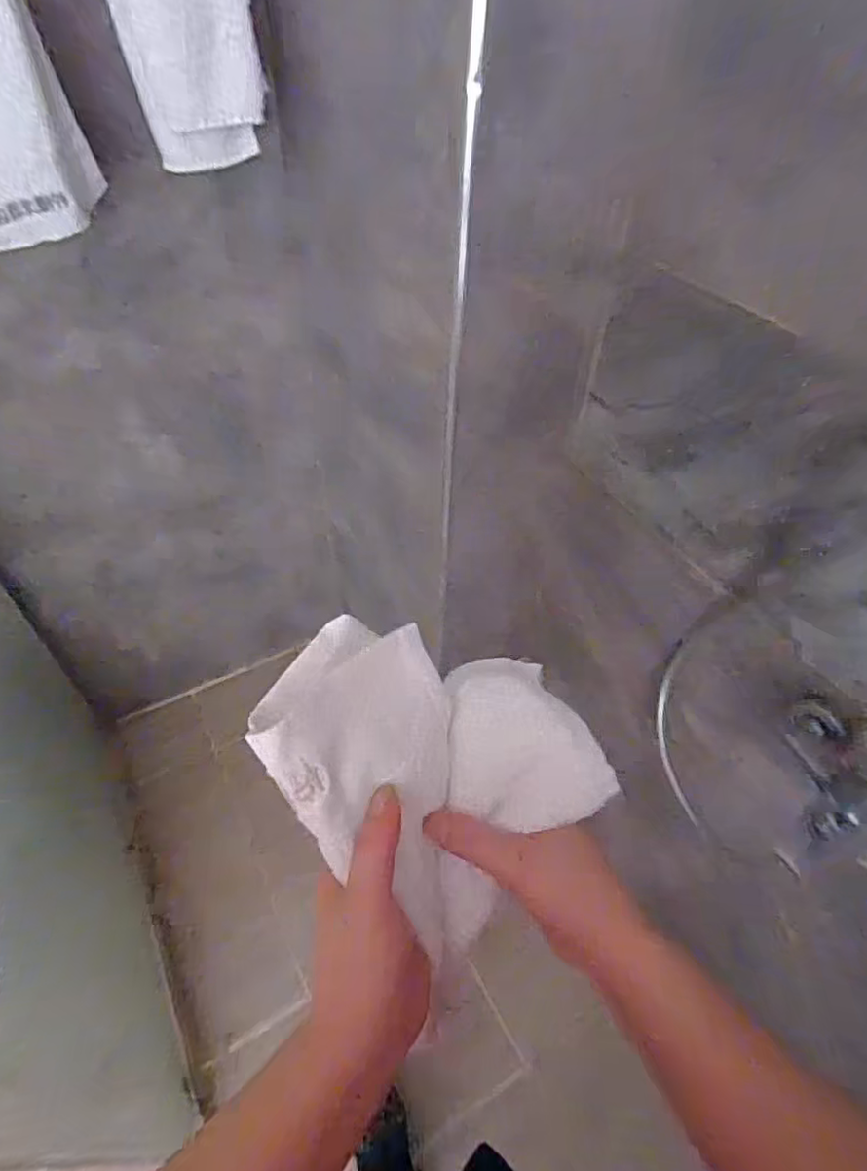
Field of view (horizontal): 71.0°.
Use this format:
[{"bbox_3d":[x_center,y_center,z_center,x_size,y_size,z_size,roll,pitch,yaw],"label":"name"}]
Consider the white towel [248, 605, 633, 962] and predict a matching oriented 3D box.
[{"bbox_3d":[0.005,0.088,0.342,0.169,0.092,0.150,-31,55,-27],"label":"white towel"}]

